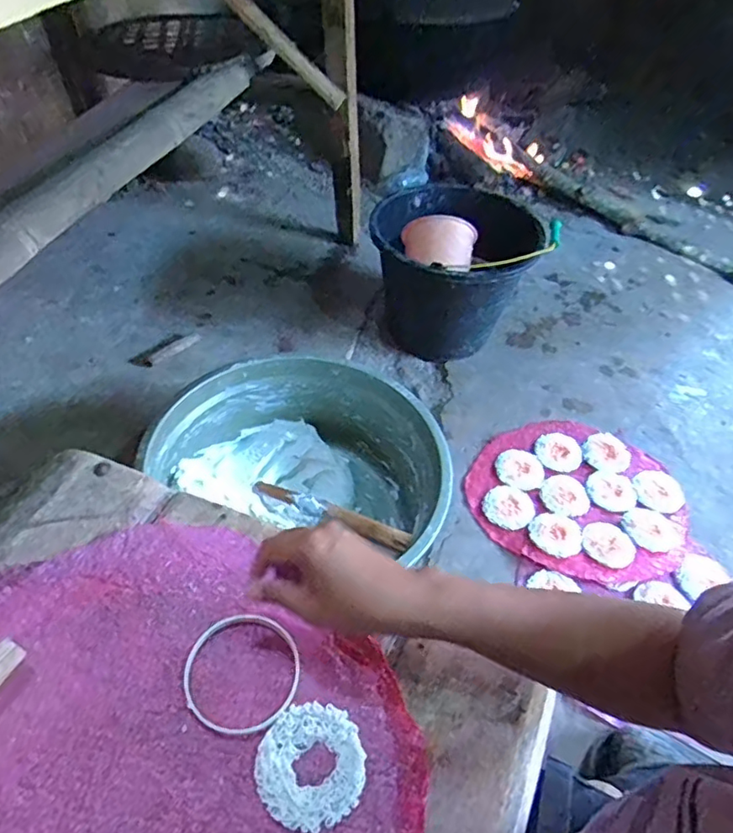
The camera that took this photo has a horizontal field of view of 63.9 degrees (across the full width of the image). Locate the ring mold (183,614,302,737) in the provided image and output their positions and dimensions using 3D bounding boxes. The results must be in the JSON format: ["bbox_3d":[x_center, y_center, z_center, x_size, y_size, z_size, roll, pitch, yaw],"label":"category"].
[{"bbox_3d":[-0.099,0.203,0.471,0.092,0.004,0.090,2,49,-2],"label":"ring mold"}]

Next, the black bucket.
[{"bbox_3d":[0.175,-0.286,1.183,0.316,0.255,0.316,2,49,-2],"label":"black bucket"}]

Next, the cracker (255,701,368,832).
[{"bbox_3d":[-0.039,0.255,0.432,0.078,0.011,0.078,30,54,21],"label":"cracker"}]

